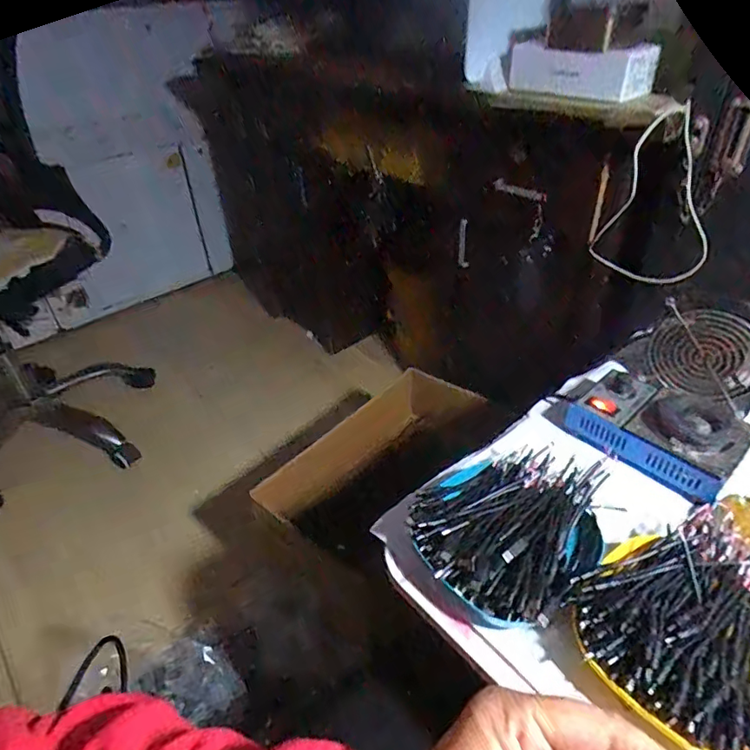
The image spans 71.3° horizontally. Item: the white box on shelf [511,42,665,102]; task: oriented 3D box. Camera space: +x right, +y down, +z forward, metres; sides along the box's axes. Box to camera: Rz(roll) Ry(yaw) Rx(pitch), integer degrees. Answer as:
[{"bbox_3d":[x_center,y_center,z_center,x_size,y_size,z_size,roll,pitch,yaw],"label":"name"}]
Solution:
[{"bbox_3d":[0.279,-0.417,0.722,0.189,0.061,0.077,29,48,35],"label":"white box on shelf"}]

